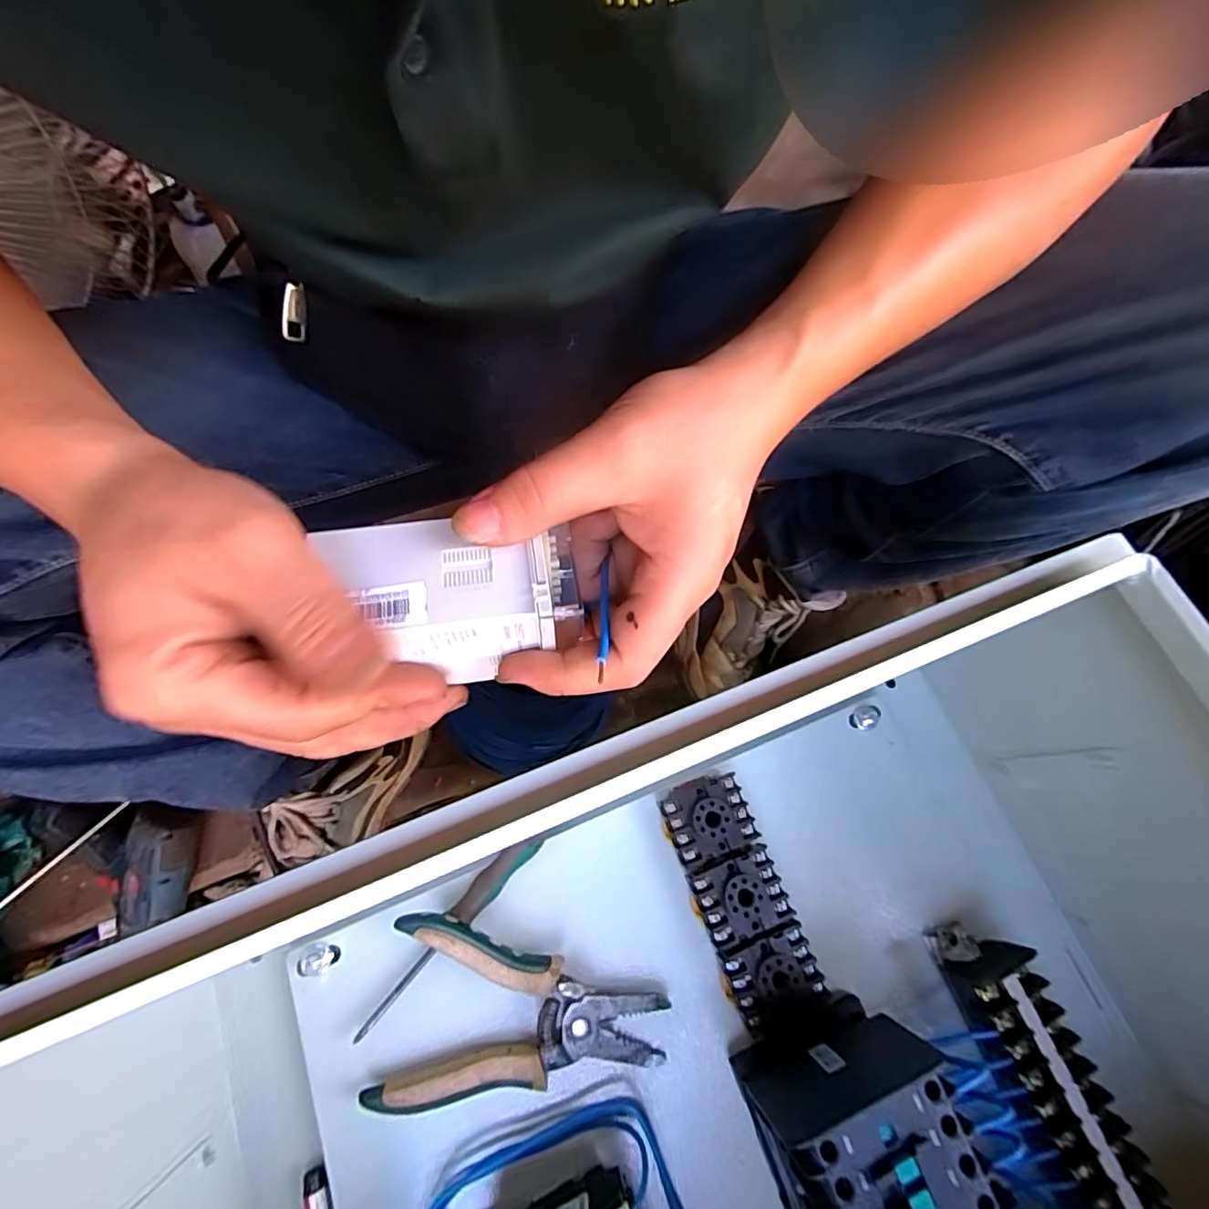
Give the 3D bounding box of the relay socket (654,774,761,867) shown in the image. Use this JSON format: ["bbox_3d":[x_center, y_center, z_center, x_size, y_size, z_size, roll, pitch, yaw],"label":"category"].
[{"bbox_3d":[0.063,0.133,0.347,0.052,0.025,0.044,-16,72,-7],"label":"relay socket"}]

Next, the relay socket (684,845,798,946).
[{"bbox_3d":[0.080,0.173,0.333,0.051,0.024,0.041,-19,72,-8],"label":"relay socket"}]

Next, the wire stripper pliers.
[{"bbox_3d":[-0.045,0.231,0.303,0.150,0.033,0.091,10,71,2],"label":"wire stripper pliers"}]

